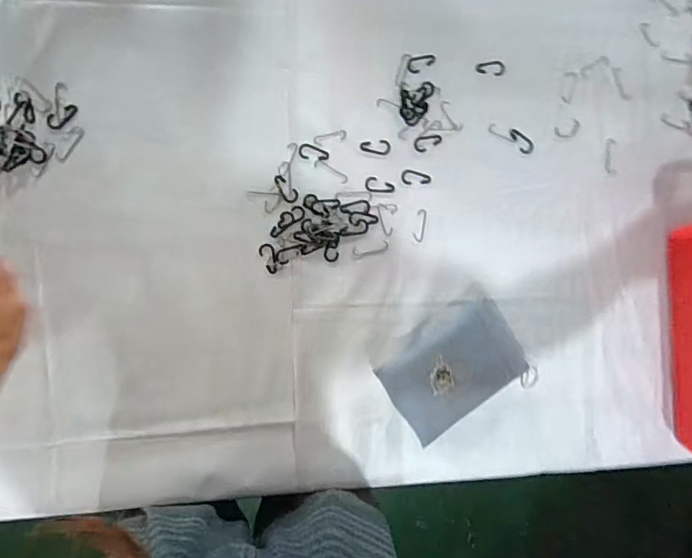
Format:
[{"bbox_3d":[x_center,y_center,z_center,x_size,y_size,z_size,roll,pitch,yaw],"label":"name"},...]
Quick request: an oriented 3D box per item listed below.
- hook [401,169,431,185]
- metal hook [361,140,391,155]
[{"bbox_3d":[0.088,-0.127,0.597,0.037,0.004,0.019,3,91,-7],"label":"hook"},{"bbox_3d":[0.037,-0.163,0.588,0.037,0.004,0.018,4,91,-7],"label":"metal hook"}]

